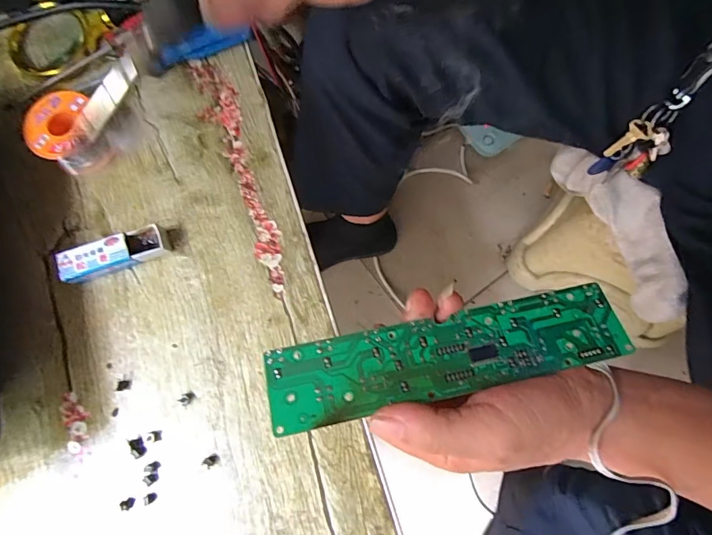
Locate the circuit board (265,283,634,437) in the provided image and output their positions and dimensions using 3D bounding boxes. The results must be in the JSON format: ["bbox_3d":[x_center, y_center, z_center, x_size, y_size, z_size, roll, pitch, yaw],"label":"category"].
[{"bbox_3d":[0.054,0.048,0.237,0.204,0.004,0.045,-11,63,-7],"label":"circuit board"}]

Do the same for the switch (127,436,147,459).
[{"bbox_3d":[-0.148,0.121,0.279,0.009,0.004,0.014,-25,78,-5],"label":"switch"}]

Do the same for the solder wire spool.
[{"bbox_3d":[-0.218,-0.101,0.316,0.047,0.030,0.051,0,77,1],"label":"solder wire spool"}]

